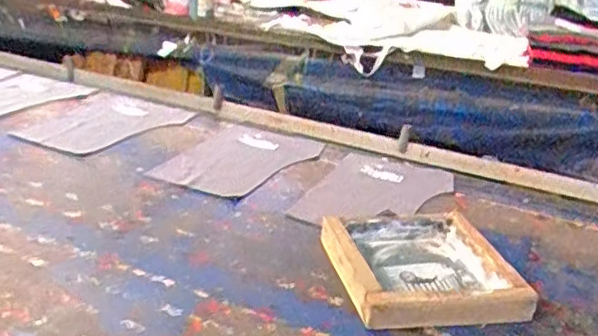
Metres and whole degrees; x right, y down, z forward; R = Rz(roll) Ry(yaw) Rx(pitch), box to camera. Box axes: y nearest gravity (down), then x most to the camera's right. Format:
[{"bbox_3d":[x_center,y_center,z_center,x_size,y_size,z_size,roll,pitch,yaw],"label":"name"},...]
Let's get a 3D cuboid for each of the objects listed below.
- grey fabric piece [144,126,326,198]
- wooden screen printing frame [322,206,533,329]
[{"bbox_3d":[-0.111,-0.030,1.281,0.216,0.009,0.359,16,28,22],"label":"grey fabric piece"},{"bbox_3d":[0.186,0.149,0.935,0.255,0.042,0.236,-1,27,-13],"label":"wooden screen printing frame"}]

